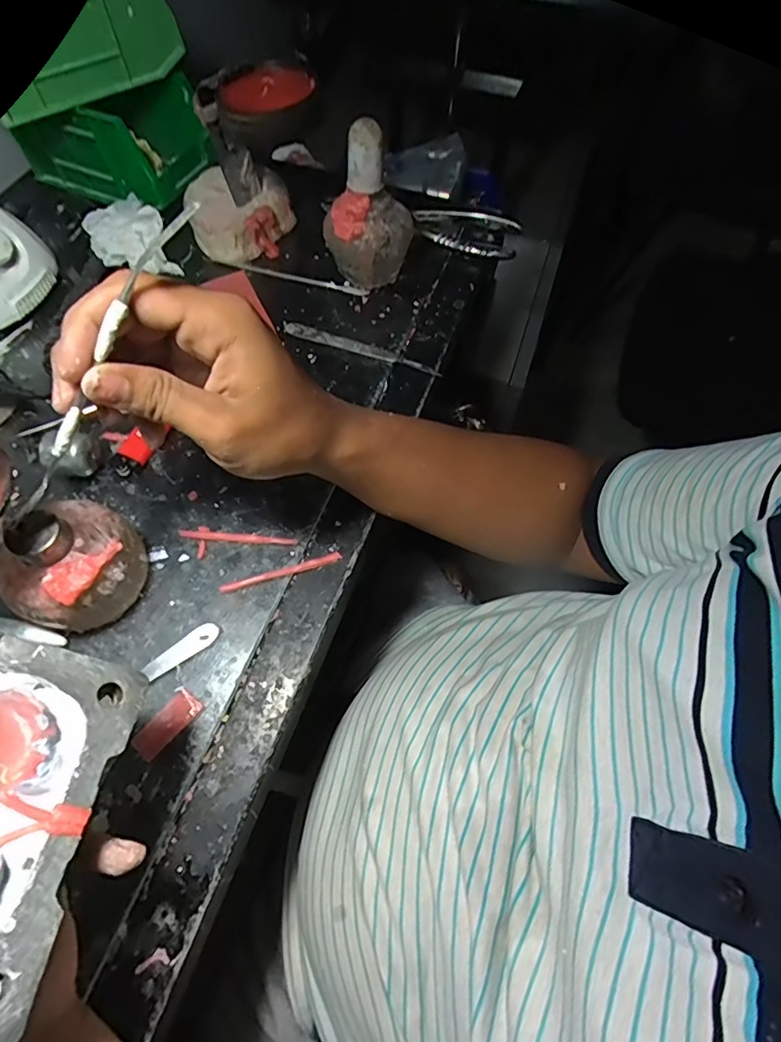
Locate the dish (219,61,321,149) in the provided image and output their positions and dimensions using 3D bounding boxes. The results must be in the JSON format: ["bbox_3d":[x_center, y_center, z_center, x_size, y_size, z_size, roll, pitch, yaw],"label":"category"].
[{"bbox_3d":[-0.089,-0.303,0.381,0.066,0.021,0.072,2,62,-1],"label":"dish"}]

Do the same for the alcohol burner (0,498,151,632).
[{"bbox_3d":[-0.186,0.025,0.309,0.060,0.072,0.072,33,66,15],"label":"alcohol burner"}]

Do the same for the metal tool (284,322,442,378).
[{"bbox_3d":[-0.025,-0.146,0.444,0.139,0.008,0.014,19,63,8],"label":"metal tool"}]

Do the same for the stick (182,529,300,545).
[{"bbox_3d":[-0.104,0.011,0.357,0.079,0.004,0.006,5,62,1],"label":"stick"}]

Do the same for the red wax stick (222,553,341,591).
[{"bbox_3d":[-0.072,0.034,0.346,0.079,0.005,0.006,-17,64,-10],"label":"red wax stick"}]

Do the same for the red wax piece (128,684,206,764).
[{"bbox_3d":[-0.129,0.116,0.302,0.019,0.004,0.039,35,67,15],"label":"red wax piece"}]

